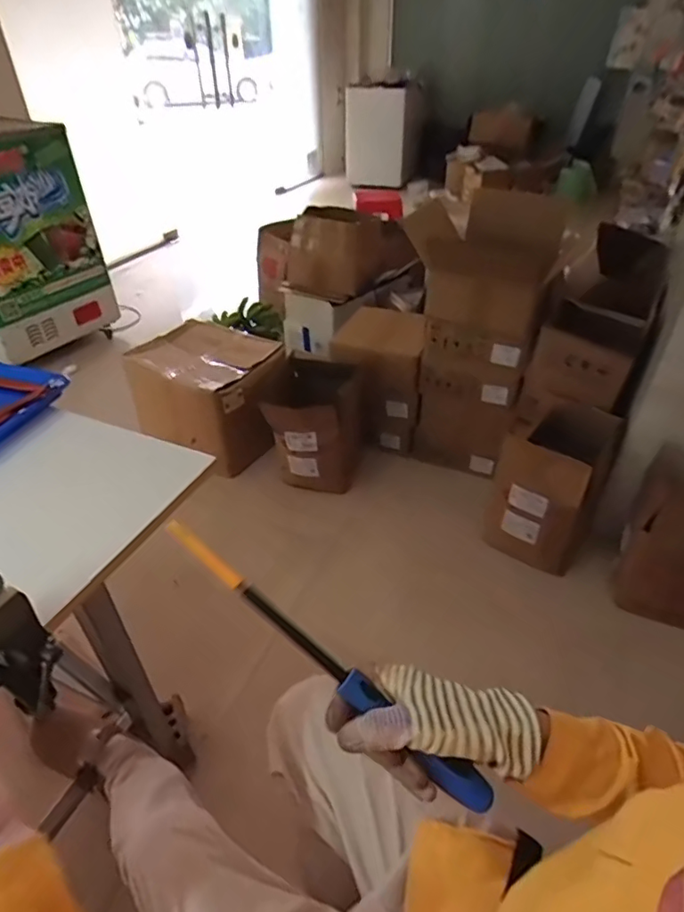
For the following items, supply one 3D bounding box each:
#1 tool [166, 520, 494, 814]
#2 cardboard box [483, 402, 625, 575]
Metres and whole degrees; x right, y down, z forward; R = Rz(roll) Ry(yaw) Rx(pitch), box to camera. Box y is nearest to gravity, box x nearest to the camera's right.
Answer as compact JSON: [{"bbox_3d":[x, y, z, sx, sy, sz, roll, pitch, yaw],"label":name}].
[{"bbox_3d":[-0.014,0.152,0.395,0.310,0.017,0.022,39,49,8],"label":"tool"},{"bbox_3d":[0.601,0.073,1.503,0.248,0.409,0.336,21,43,25],"label":"cardboard box"}]

